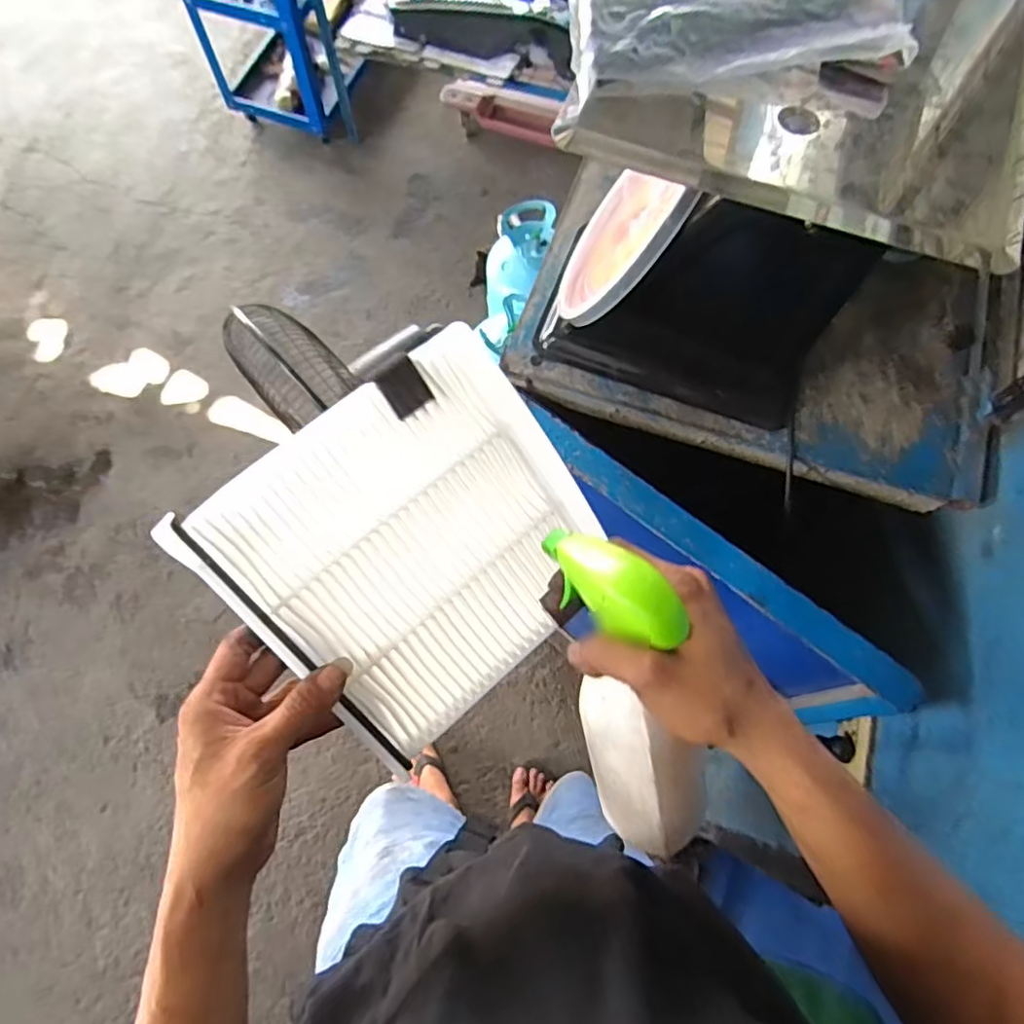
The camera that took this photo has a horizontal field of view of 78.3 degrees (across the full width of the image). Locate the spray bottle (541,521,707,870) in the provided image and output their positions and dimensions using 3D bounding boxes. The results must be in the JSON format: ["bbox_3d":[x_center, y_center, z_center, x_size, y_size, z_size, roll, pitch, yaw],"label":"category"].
[{"bbox_3d":[0.079,0.125,0.387,0.065,0.071,0.232,-15,111,-5],"label":"spray bottle"}]

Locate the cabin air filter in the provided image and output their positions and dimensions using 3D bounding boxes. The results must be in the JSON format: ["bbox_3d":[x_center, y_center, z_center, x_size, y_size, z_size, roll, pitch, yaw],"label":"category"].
[{"bbox_3d":[-0.053,0.021,0.421,0.223,0.021,0.213,-40,111,-13],"label":"cabin air filter"}]

